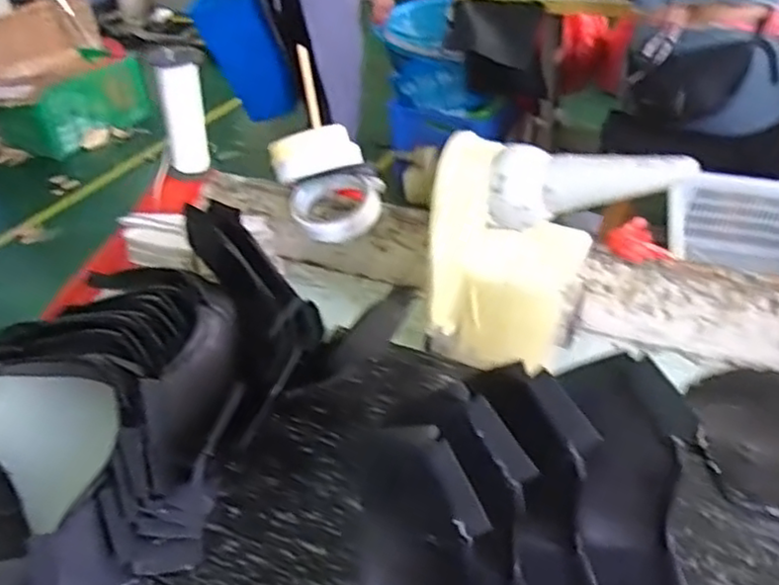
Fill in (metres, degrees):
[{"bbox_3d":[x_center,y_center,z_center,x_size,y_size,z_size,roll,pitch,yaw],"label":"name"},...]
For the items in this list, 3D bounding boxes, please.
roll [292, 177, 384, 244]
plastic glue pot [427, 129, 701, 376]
[{"bbox_3d":[-0.060,-0.099,0.747,0.098,0.032,0.098,-5,48,5],"label":"roll"},{"bbox_3d":[0.131,-0.023,0.572,0.198,0.195,0.080,2,36,9],"label":"plastic glue pot"}]

